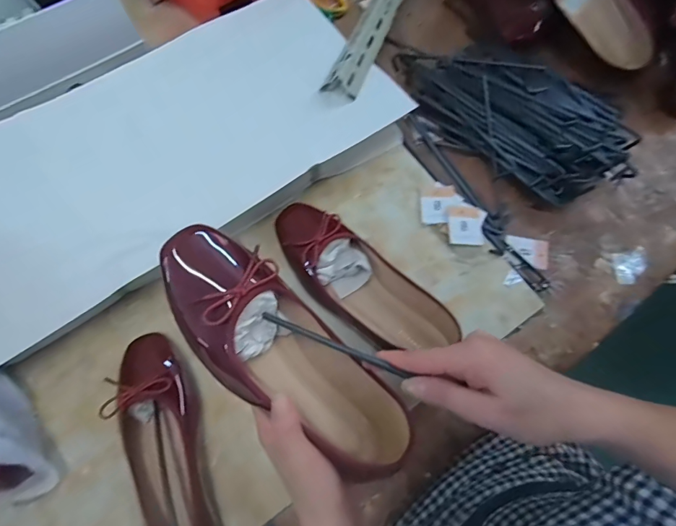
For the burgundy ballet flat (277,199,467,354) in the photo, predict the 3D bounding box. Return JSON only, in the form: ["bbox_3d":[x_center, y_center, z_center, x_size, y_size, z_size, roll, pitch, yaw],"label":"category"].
[{"bbox_3d":[0.023,0.021,0.462,0.238,0.051,0.087,39,74,12],"label":"burgundy ballet flat"}]

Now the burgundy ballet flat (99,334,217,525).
[{"bbox_3d":[-0.163,0.191,0.393,0.072,0.075,0.245,-21,72,-8],"label":"burgundy ballet flat"}]

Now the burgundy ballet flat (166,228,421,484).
[{"bbox_3d":[-0.042,0.076,0.329,0.253,0.044,0.087,46,74,-12],"label":"burgundy ballet flat"}]

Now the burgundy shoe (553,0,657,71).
[{"bbox_3d":[0.373,-0.388,0.588,0.085,0.072,0.251,-37,87,-13],"label":"burgundy shoe"}]

